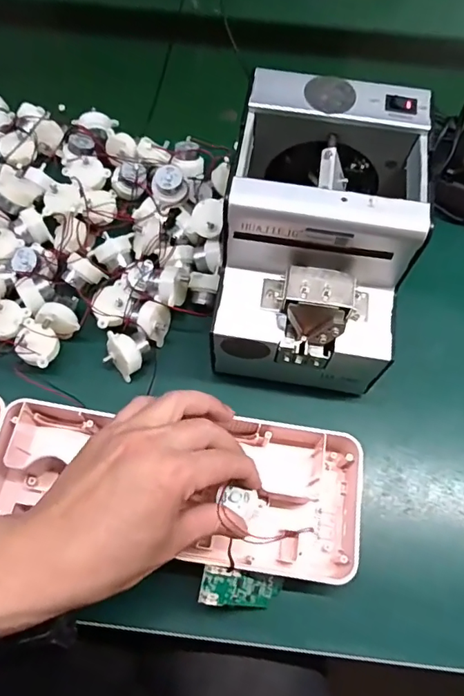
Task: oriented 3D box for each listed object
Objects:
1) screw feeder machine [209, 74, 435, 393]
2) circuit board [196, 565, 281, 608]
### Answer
[{"bbox_3d":[0.059,-0.077,0.360,0.125,0.141,0.177,6,65,1],"label":"screw feeder machine"},{"bbox_3d":[0.009,0.159,0.322,0.069,0.007,0.021,25,59,-35],"label":"circuit board"}]

